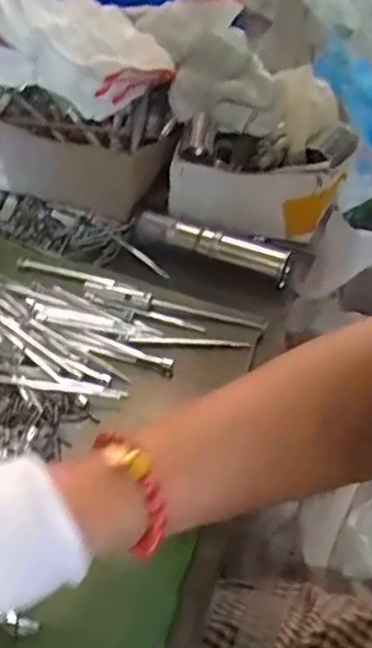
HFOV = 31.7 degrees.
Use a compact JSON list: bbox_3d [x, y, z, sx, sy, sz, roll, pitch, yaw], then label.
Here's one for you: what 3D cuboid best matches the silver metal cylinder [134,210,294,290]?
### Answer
[{"bbox_3d":[0.020,-0.060,0.507,0.124,0.023,0.019,18,46,12],"label":"silver metal cylinder"}]

